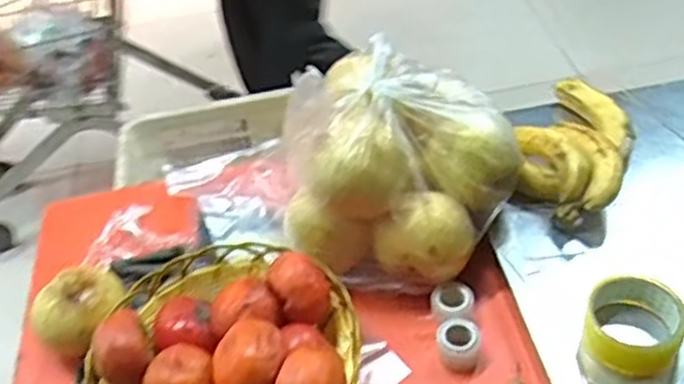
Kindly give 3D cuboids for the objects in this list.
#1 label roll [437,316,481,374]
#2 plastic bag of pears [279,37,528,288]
[{"bbox_3d":[0.116,0.153,0.726,0.041,0.037,0.041,-4,44,4],"label":"label roll"},{"bbox_3d":[0.059,-0.038,0.785,0.263,0.160,0.221,1,44,9],"label":"plastic bag of pears"}]

